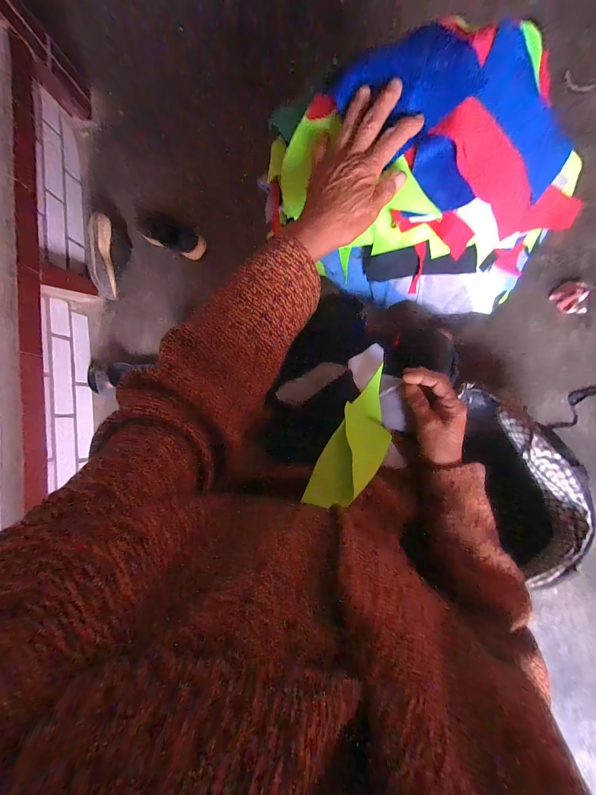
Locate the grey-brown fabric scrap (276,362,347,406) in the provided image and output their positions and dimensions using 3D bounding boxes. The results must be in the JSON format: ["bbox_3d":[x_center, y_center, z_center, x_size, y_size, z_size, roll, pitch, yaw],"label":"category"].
[{"bbox_3d":[0.022,-0.022,0.418,0.103,0.020,0.036,-33,83,5],"label":"grey-brown fabric scrap"}]

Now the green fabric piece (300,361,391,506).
[{"bbox_3d":[0.077,0.054,0.342,0.066,0.036,0.184,30,58,8],"label":"green fabric piece"}]

